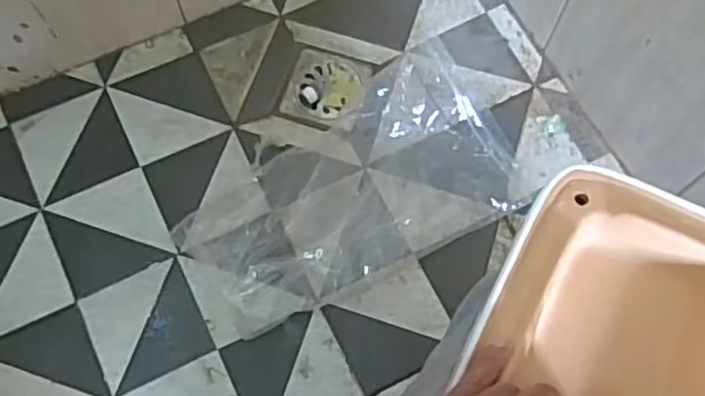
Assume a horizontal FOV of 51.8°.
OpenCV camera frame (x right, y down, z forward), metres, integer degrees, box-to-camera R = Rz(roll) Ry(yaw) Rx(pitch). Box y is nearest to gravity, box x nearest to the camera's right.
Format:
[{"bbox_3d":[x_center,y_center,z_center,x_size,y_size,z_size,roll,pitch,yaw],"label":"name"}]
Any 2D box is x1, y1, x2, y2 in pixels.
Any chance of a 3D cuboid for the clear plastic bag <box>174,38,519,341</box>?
[{"bbox_3d":[-0.004,-0.010,0.848,0.378,0.049,0.215,-30,73,-10],"label":"clear plastic bag"}]

